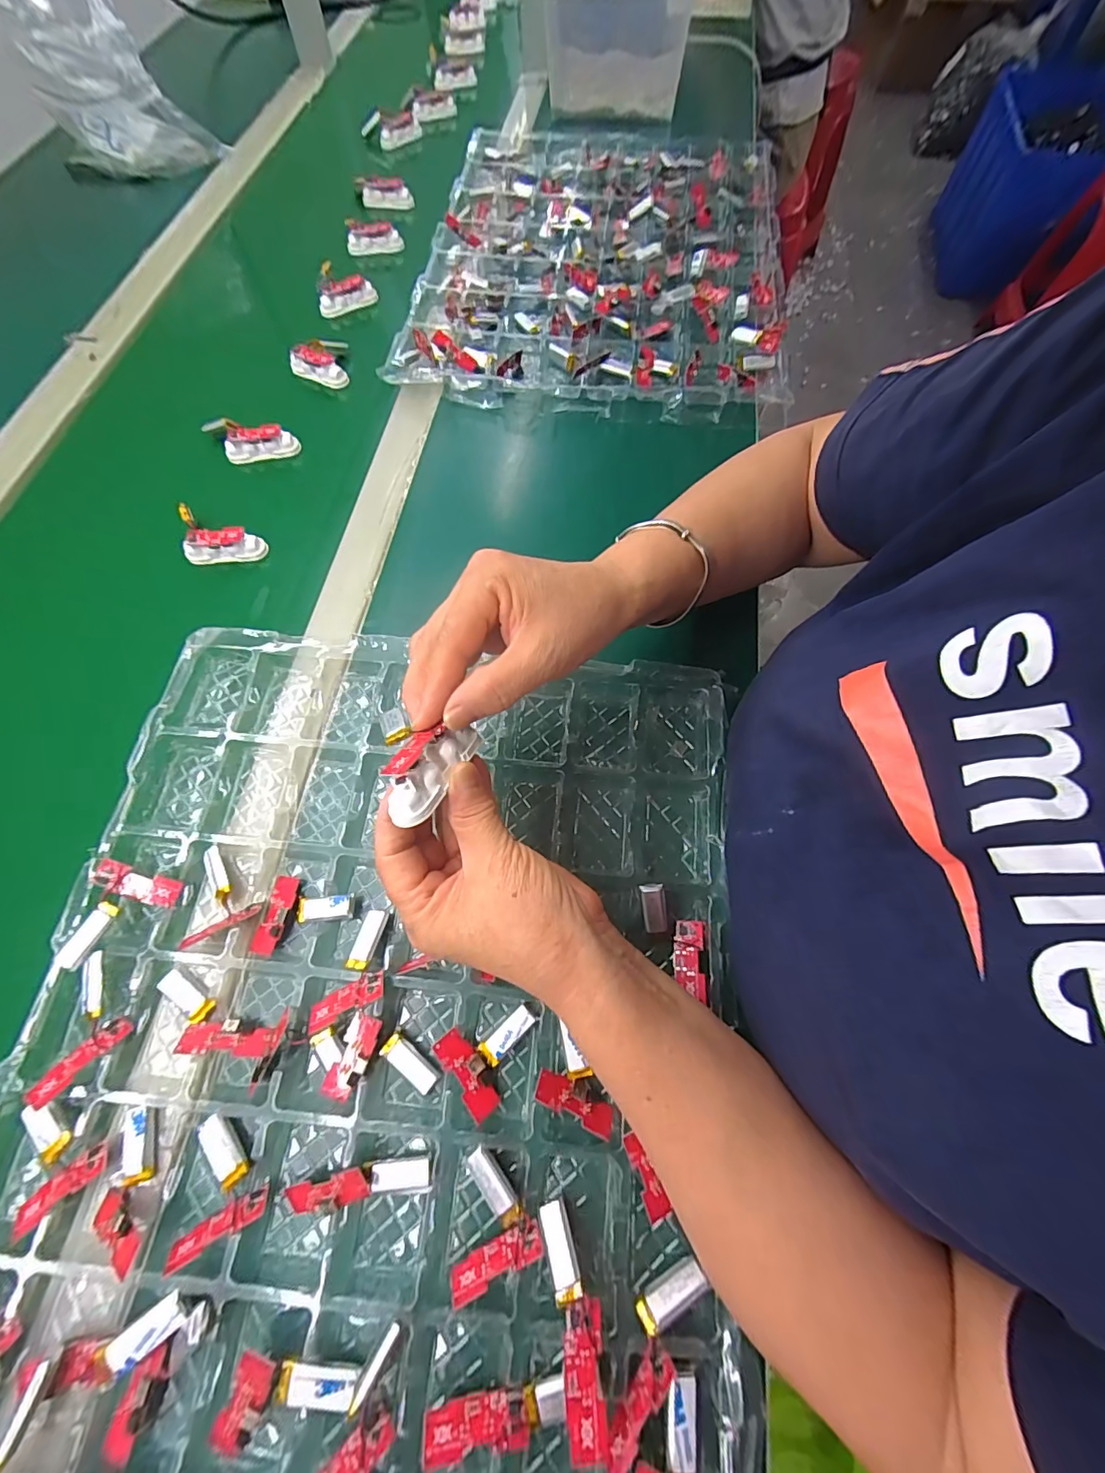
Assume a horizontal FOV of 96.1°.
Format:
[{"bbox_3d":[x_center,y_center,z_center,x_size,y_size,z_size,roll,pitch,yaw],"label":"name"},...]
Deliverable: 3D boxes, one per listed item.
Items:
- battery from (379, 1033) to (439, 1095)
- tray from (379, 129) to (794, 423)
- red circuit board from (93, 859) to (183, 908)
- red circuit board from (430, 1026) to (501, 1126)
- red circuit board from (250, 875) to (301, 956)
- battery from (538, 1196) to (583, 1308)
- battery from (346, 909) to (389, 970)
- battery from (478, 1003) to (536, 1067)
[{"bbox_3d":[-0.076,0.175,0.265,0.034,0.006,0.013,36,73,13],"label":"battery"},{"bbox_3d":[0.059,-0.535,0.545,0.369,0.042,0.509,6,69,2],"label":"tray"},{"bbox_3d":[-0.244,0.087,0.293,0.045,0.010,0.016,25,69,-12],"label":"red circuit board"},{"bbox_3d":[-0.045,0.176,0.261,0.017,0.007,0.044,-37,70,-12],"label":"red circuit board"},{"bbox_3d":[-0.164,0.105,0.293,0.017,0.006,0.043,12,69,4],"label":"red circuit board"},{"bbox_3d":[0.004,0.241,0.233,0.013,0.005,0.034,-19,41,-5],"label":"battery"},{"bbox_3d":[-0.105,0.115,0.283,0.012,0.004,0.034,8,45,6],"label":"battery"},{"bbox_3d":[-0.024,0.162,0.271,0.034,0.005,0.012,-39,74,-14],"label":"battery"}]

